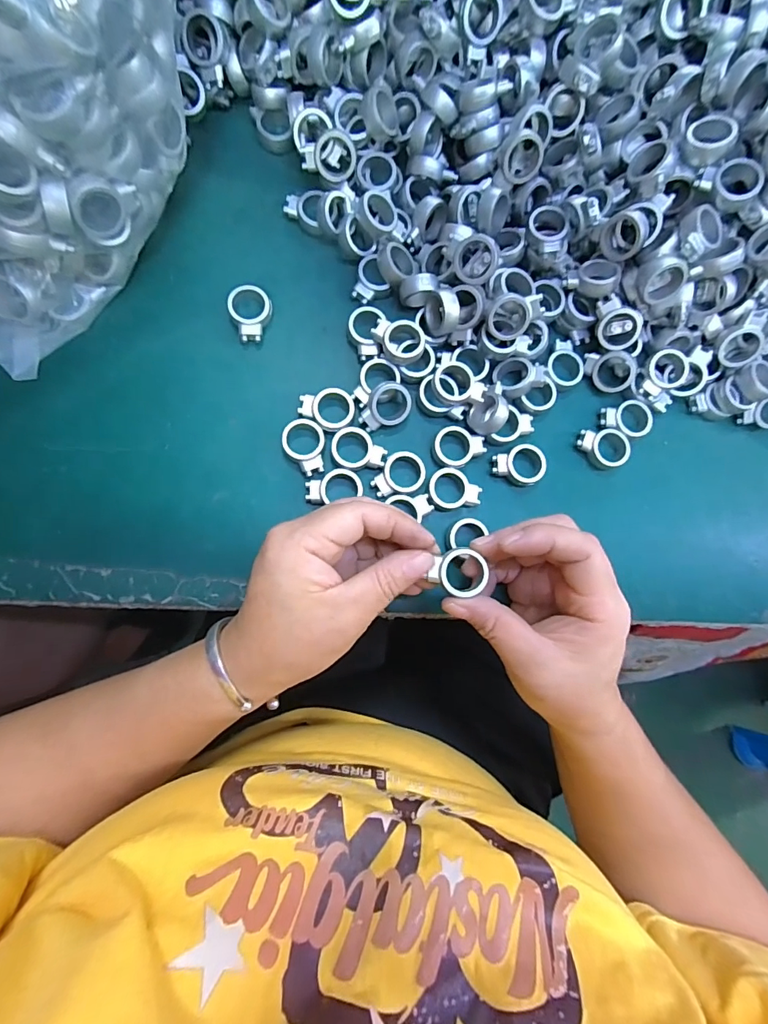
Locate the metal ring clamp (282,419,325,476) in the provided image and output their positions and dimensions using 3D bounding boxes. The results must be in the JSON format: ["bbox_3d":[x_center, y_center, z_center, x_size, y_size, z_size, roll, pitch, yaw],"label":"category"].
[{"bbox_3d":[-0.048,-0.040,0.269,0.025,0.006,0.034,-20,87,-8],"label":"metal ring clamp"}]

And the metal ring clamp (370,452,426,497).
[{"bbox_3d":[0.009,-0.022,0.274,0.034,0.005,0.025,-31,89,-8],"label":"metal ring clamp"}]

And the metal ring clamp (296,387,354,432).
[{"bbox_3d":[-0.035,-0.064,0.274,0.034,0.007,0.026,10,84,-6],"label":"metal ring clamp"}]

